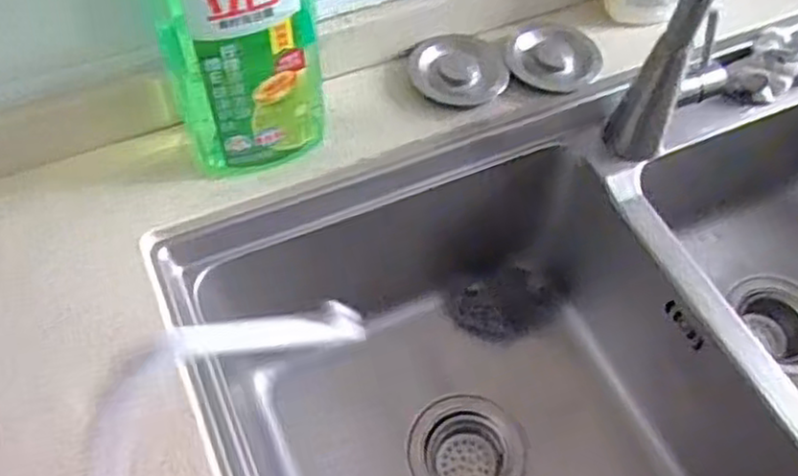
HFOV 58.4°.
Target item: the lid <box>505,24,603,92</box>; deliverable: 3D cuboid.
[{"bbox_3d":[0.134,-0.159,0.626,0.080,0.010,0.068,-22,82,-8],"label":"lid"}]

